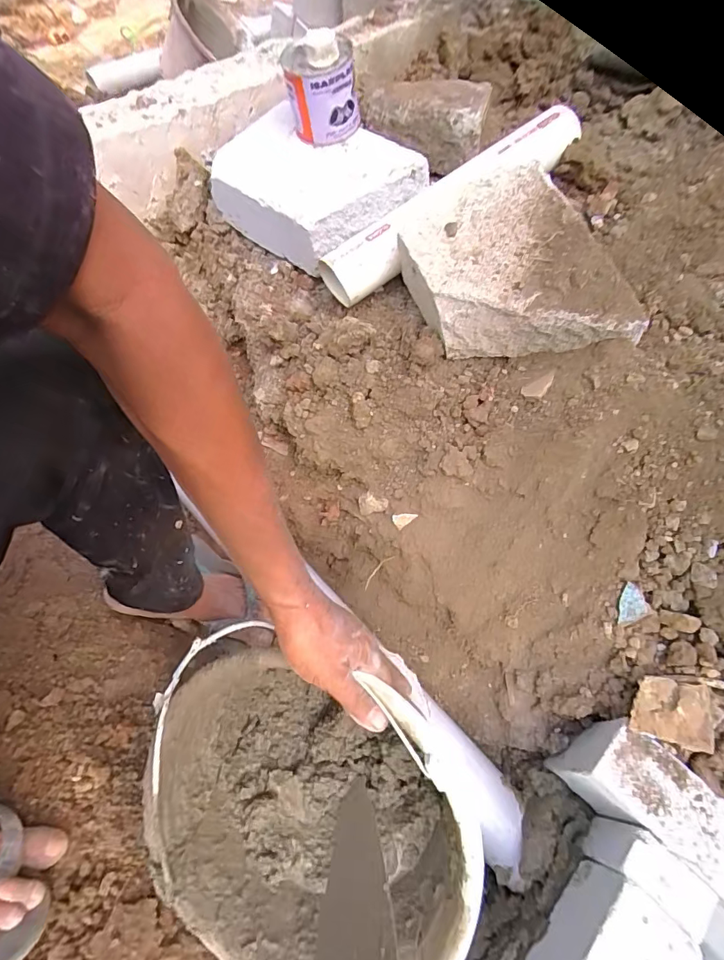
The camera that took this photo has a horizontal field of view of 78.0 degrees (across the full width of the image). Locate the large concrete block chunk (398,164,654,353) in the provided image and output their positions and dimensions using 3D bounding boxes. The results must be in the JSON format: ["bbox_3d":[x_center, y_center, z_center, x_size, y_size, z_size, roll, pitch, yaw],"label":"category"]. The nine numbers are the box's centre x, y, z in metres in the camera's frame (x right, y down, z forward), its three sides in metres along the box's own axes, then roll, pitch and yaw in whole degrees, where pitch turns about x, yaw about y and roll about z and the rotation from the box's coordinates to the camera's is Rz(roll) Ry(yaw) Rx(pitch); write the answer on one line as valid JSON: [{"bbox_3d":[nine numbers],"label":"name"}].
[{"bbox_3d":[0.188,-0.250,0.583,0.206,0.120,0.294,-31,75,4],"label":"large concrete block chunk"}]

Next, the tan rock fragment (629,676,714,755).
[{"bbox_3d":[0.323,0.240,0.467,0.072,0.020,0.061,14,60,11],"label":"tan rock fragment"}]

